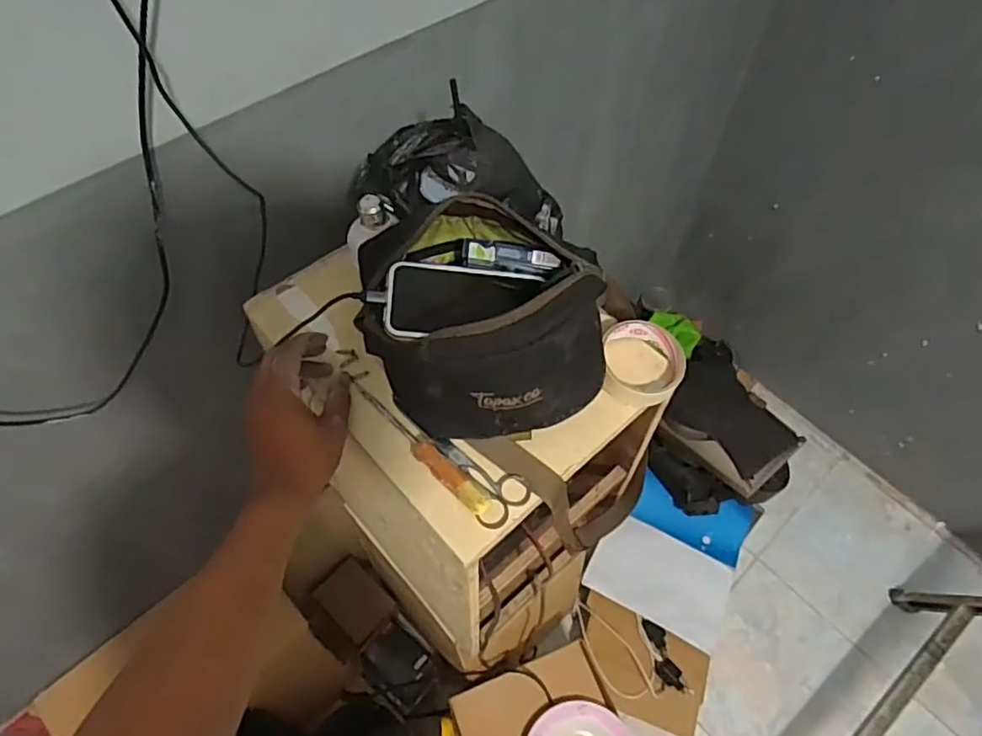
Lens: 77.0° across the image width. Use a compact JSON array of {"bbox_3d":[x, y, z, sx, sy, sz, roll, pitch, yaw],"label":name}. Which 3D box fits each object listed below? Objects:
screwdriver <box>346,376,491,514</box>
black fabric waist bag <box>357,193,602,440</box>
[{"bbox_3d":[-0.069,0.065,0.550,0.181,0.025,0.020,40,64,21],"label":"screwdriver"},{"bbox_3d":[-0.010,-0.045,0.547,0.198,0.115,0.175,-2,57,-3],"label":"black fabric waist bag"}]

